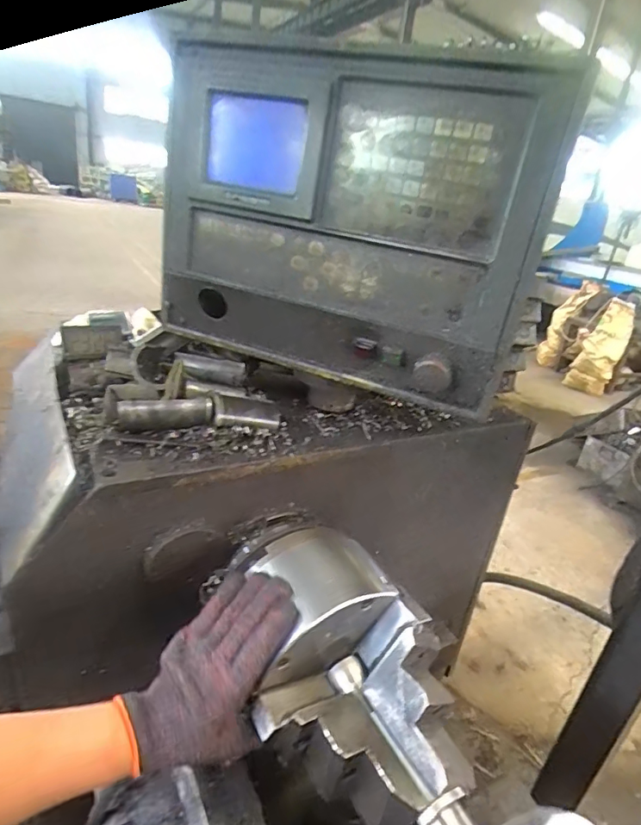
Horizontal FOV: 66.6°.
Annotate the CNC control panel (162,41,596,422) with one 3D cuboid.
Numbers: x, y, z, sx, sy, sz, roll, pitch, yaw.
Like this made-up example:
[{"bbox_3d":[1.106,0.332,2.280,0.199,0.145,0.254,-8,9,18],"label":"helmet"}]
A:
[{"bbox_3d":[0.017,-0.222,0.583,0.456,0.349,0.124,19,23,16],"label":"CNC control panel"}]

